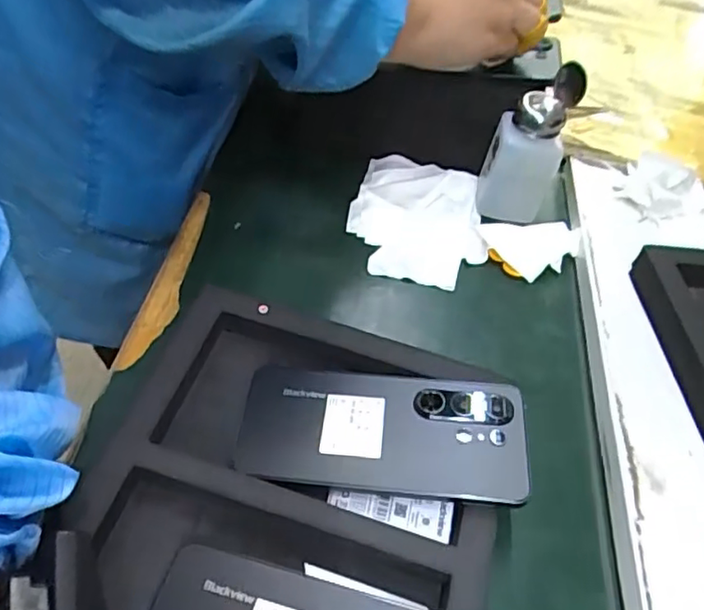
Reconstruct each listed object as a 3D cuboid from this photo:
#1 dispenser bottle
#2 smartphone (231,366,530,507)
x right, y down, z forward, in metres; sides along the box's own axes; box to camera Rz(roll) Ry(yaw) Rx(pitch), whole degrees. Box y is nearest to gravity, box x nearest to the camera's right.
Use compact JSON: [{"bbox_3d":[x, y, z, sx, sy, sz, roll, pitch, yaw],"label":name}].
[{"bbox_3d":[0.146,-0.135,0.513,0.059,0.121,0.061,9,51,2],"label":"dispenser bottle"},{"bbox_3d":[0.017,0.075,0.368,0.167,0.008,0.078,4,51,5],"label":"smartphone"}]

